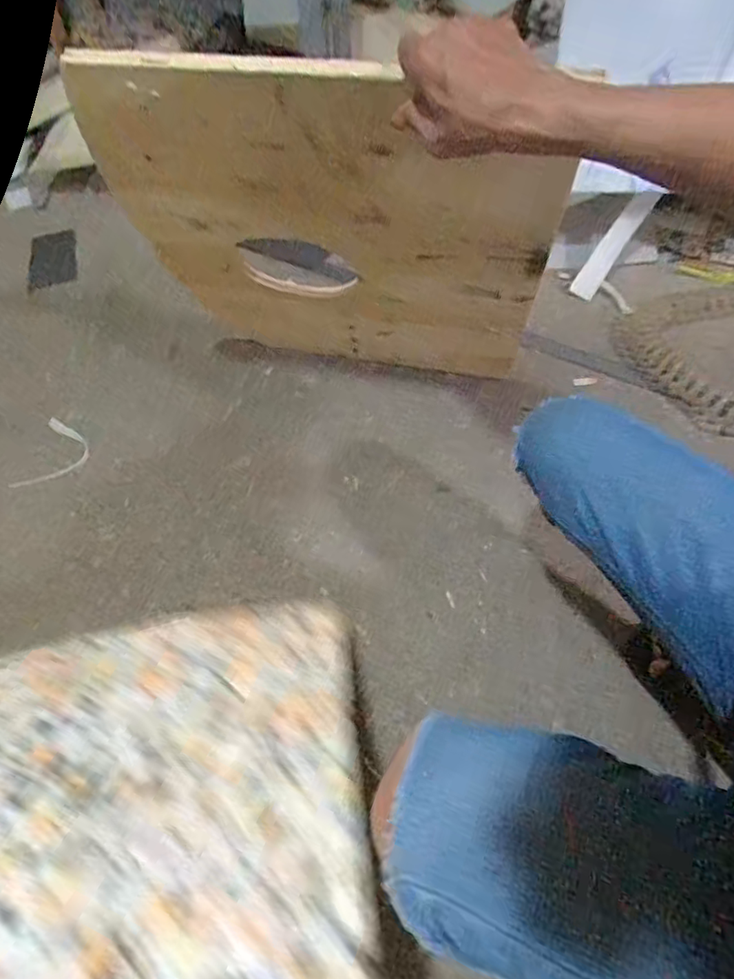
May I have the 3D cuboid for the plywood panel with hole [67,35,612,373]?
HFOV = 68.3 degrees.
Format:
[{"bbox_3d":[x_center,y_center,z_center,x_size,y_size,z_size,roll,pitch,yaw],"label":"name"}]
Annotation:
[{"bbox_3d":[-0.040,-0.293,0.707,0.511,0.557,0.018,10,82,10],"label":"plywood panel with hole"}]

